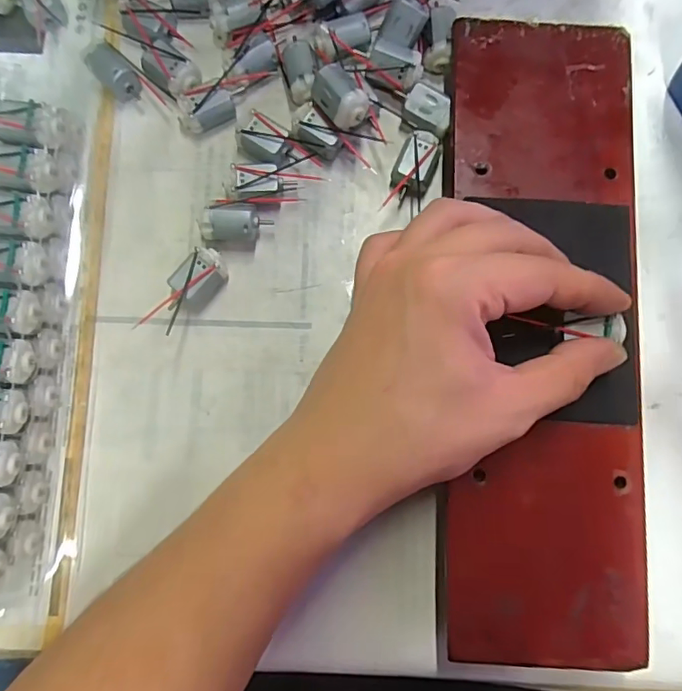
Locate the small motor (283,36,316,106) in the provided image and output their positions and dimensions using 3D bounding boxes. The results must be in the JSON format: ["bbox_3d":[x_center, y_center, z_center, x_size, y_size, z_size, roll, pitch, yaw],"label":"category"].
[{"bbox_3d":[-0.021,-0.137,0.270,0.015,0.018,0.031,-11,83,-1],"label":"small motor"}]

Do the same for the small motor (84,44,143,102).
[{"bbox_3d":[-0.115,-0.138,0.269,0.024,0.019,0.015,43,85,5],"label":"small motor"}]

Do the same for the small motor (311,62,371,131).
[{"bbox_3d":[-0.001,-0.118,0.253,0.018,0.016,0.029,-40,84,-4],"label":"small motor"}]

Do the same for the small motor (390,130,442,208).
[{"bbox_3d":[0.037,-0.089,0.265,0.019,0.017,0.034,22,84,3],"label":"small motor"}]

